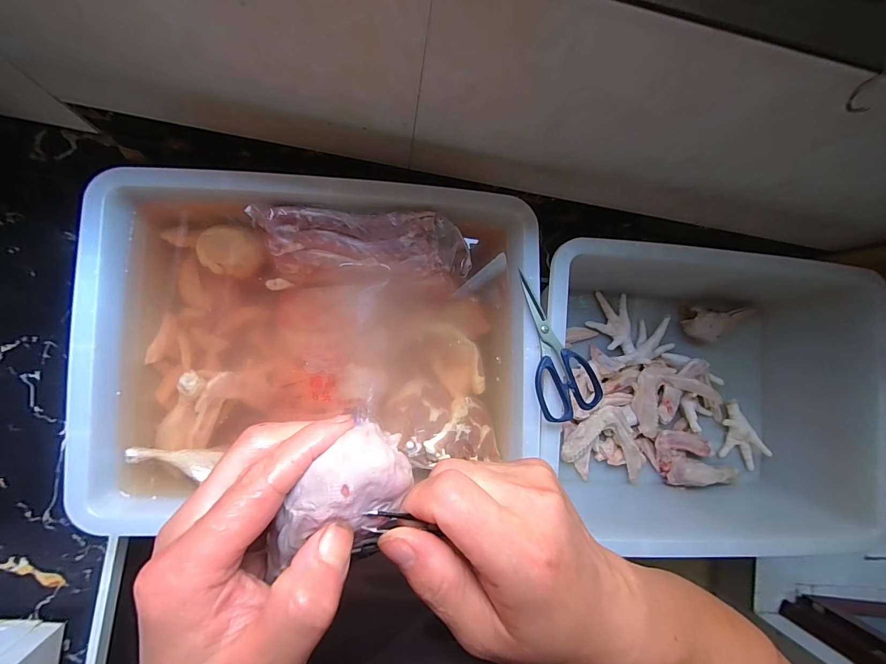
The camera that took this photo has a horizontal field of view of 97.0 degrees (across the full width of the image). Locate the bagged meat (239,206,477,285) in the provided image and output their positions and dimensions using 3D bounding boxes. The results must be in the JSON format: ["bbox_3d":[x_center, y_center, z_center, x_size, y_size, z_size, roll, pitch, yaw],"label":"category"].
[{"bbox_3d":[-0.097,-0.104,0.497,0.252,0.032,0.096,2,115,-4],"label":"bagged meat"}]

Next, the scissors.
[{"bbox_3d":[0.135,0.014,0.470,0.078,0.021,0.174,-16,90,-9],"label":"scissors"}]

